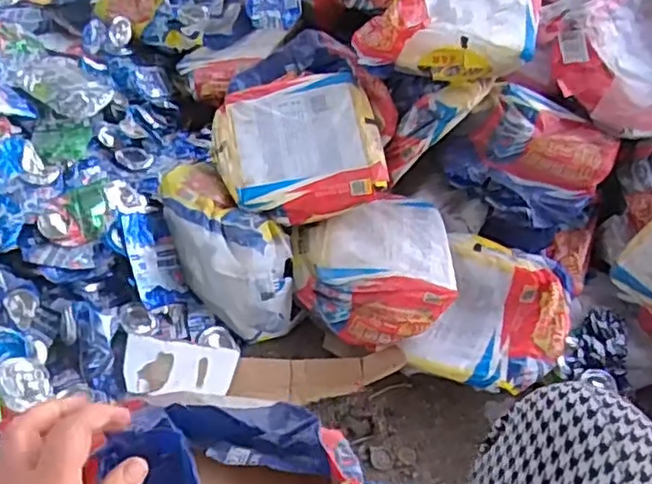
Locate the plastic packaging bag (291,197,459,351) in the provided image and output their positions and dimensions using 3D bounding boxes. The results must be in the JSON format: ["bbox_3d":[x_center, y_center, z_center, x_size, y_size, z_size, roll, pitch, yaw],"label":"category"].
[{"bbox_3d":[0.072,0.037,1.018,0.233,0.080,0.227,-3,53,-5],"label":"plastic packaging bag"}]

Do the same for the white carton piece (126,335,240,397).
[{"bbox_3d":[-0.209,0.179,0.970,0.156,0.008,0.082,2,67,-6],"label":"white carton piece"}]

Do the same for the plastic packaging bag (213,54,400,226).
[{"bbox_3d":[-0.040,-0.148,1.061,0.255,0.061,0.243,-10,70,-3],"label":"plastic packaging bag"}]

